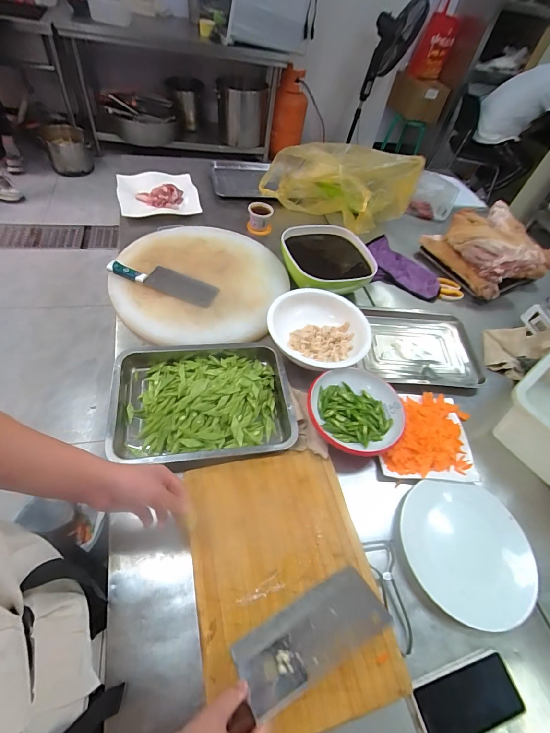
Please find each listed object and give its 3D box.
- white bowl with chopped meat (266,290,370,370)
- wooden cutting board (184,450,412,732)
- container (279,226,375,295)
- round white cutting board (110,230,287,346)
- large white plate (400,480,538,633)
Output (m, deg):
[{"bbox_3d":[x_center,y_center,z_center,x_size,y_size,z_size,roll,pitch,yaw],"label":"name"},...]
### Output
[{"bbox_3d":[0.100,-0.081,0.849,0.237,0.068,0.227,5,53,-7],"label":"white bowl with chopped meat"},{"bbox_3d":[0.012,0.327,0.561,0.269,0.048,0.375,-11,57,-12],"label":"wooden cutting board"},{"bbox_3d":[0.152,-0.300,1.005,0.250,0.087,0.244,-10,57,-18],"label":"container"},{"bbox_3d":[-0.192,-0.240,0.932,0.437,0.039,0.443,5,53,-7],"label":"round white cutting board"},{"bbox_3d":[0.350,0.328,0.634,0.225,0.015,0.227,8,53,-5],"label":"large white plate"}]

